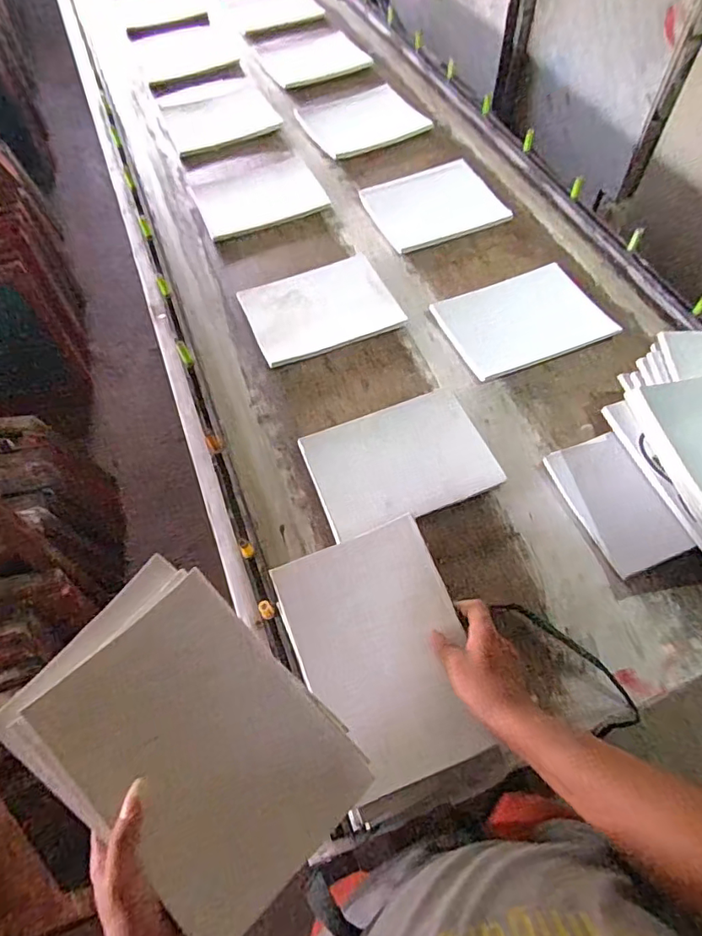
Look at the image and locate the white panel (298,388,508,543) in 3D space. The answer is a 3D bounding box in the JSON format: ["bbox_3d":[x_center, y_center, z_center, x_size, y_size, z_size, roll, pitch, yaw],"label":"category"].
[{"bbox_3d":[0.075,-0.015,0.847,0.273,0.020,0.208,-20,58,-5],"label":"white panel"}]

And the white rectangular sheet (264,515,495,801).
[{"bbox_3d":[0.033,0.206,0.602,0.188,0.009,0.267,-23,63,3],"label":"white rectangular sheet"}]

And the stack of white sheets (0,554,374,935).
[{"bbox_3d":[-0.153,0.251,0.501,0.302,0.021,0.206,39,66,9],"label":"stack of white sheets"}]

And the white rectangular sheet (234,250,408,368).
[{"bbox_3d":[-0.060,-0.313,1.027,0.272,0.009,0.220,-21,62,-6],"label":"white rectangular sheet"}]

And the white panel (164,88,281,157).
[{"bbox_3d":[-0.342,-0.917,1.378,0.267,0.018,0.252,-19,63,-9],"label":"white panel"}]

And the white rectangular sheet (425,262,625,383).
[{"bbox_3d":[0.324,-0.282,1.001,0.279,0.021,0.203,-20,65,-6],"label":"white rectangular sheet"}]

